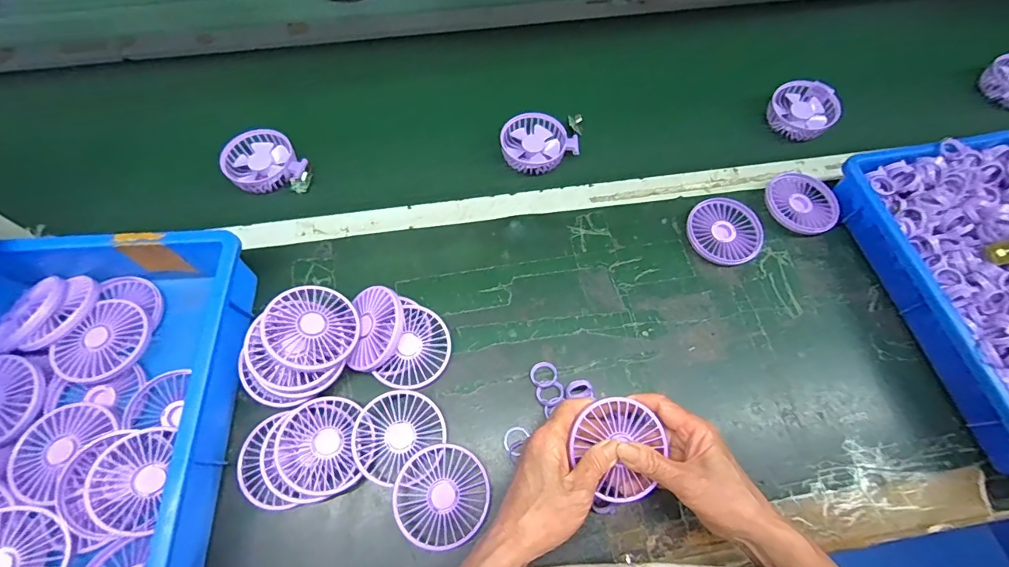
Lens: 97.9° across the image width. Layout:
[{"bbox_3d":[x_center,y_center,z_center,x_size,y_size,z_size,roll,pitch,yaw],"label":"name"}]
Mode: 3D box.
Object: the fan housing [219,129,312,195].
[{"bbox_3d":[-0.316,-0.163,0.588,0.108,0.027,0.087,-4,64,-3],"label":"fan housing"}]

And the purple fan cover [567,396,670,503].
[{"bbox_3d":[0.104,0.145,0.392,0.076,0.015,0.084,-34,88,-14],"label":"purple fan cover"}]

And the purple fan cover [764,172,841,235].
[{"bbox_3d":[0.376,-0.101,0.558,0.087,0.022,0.083,37,69,16],"label":"purple fan cover"}]

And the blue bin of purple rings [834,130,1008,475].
[{"bbox_3d":[0.559,0.001,0.478,0.244,0.078,0.373,-11,65,-7],"label":"blue bin of purple rings"}]

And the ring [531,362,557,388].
[{"bbox_3d":[0.042,0.097,0.466,0.028,0.009,0.027,0,64,-1],"label":"ring"}]

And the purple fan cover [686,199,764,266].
[{"bbox_3d":[0.270,-0.062,0.538,0.088,0.021,0.082,15,65,6],"label":"purple fan cover"}]

